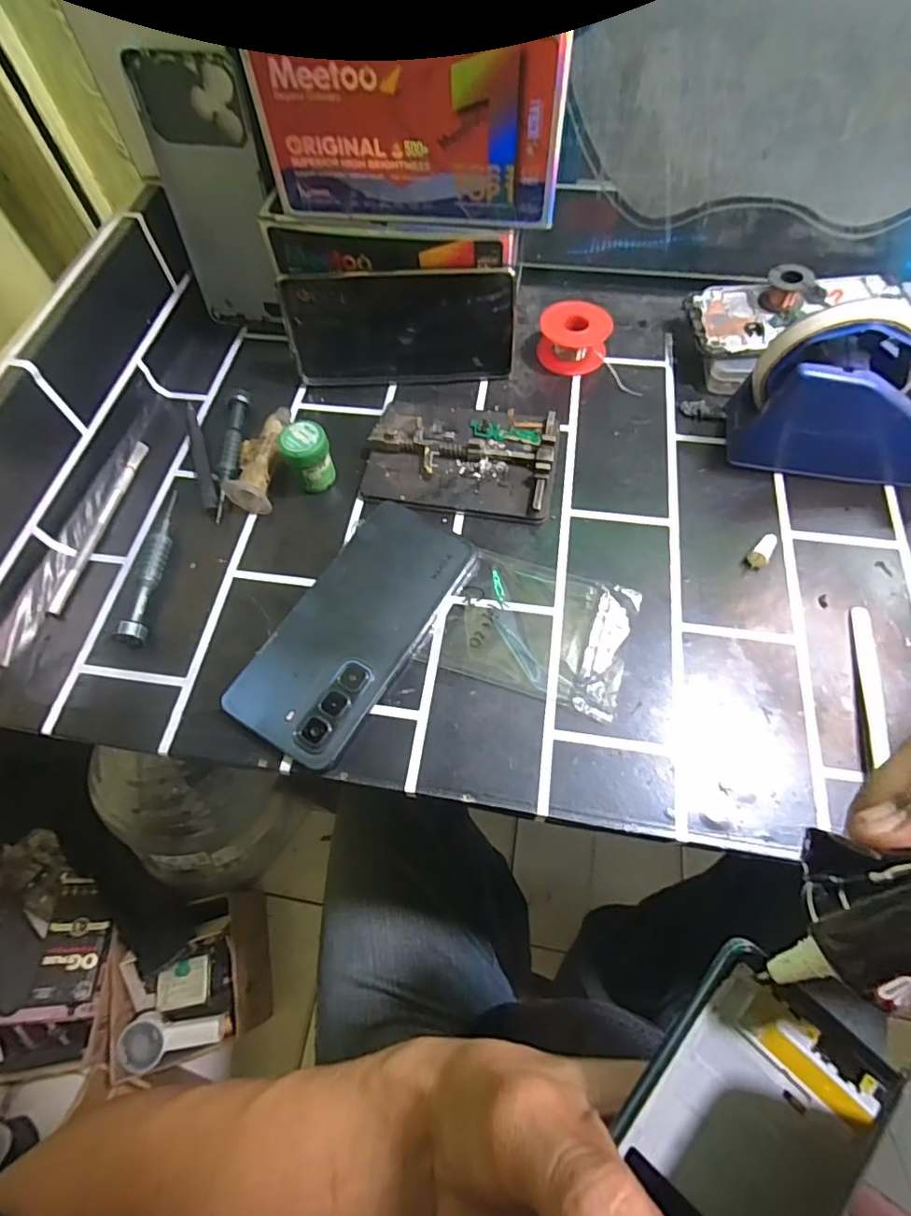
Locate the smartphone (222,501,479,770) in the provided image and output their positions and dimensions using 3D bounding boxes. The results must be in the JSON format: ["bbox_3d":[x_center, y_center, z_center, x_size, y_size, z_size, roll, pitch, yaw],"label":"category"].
[{"bbox_3d":[-0.057,0.010,0.329,0.075,0.013,0.164,28,68,15],"label":"smartphone"}]

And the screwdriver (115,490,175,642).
[{"bbox_3d":[-0.195,-0.029,0.350,0.016,0.019,0.114,-4,64,1],"label":"screwdriver"}]

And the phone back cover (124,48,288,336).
[{"bbox_3d":[-0.173,-0.292,0.403,0.074,0.166,0.015,9,55,3],"label":"phone back cover"}]

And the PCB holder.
[{"bbox_3d":[0.004,-0.109,0.381,0.129,0.018,0.092,8,65,6],"label":"PCB holder"}]

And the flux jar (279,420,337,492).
[{"bbox_3d":[-0.099,-0.101,0.371,0.029,0.041,0.028,-1,64,2],"label":"flux jar"}]

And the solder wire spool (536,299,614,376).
[{"bbox_3d":[0.092,-0.209,0.424,0.052,0.030,0.052,-1,64,2],"label":"solder wire spool"}]

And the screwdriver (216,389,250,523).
[{"bbox_3d":[-0.160,-0.112,0.389,0.013,0.013,0.111,-3,64,1],"label":"screwdriver"}]

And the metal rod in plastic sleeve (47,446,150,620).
[{"bbox_3d":[-0.241,-0.060,0.372,0.010,0.007,0.141,8,65,6],"label":"metal rod in plastic sleeve"}]

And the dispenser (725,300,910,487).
[{"bbox_3d":[0.263,-0.129,0.335,0.158,0.097,0.058,6,64,5],"label":"dispenser"}]

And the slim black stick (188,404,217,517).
[{"bbox_3d":[-0.184,-0.109,0.394,0.010,0.007,0.111,-21,65,-8],"label":"slim black stick"}]

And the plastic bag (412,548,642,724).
[{"bbox_3d":[0.047,0.011,0.329,0.111,0.005,0.083,17,66,10],"label":"plastic bag"}]

